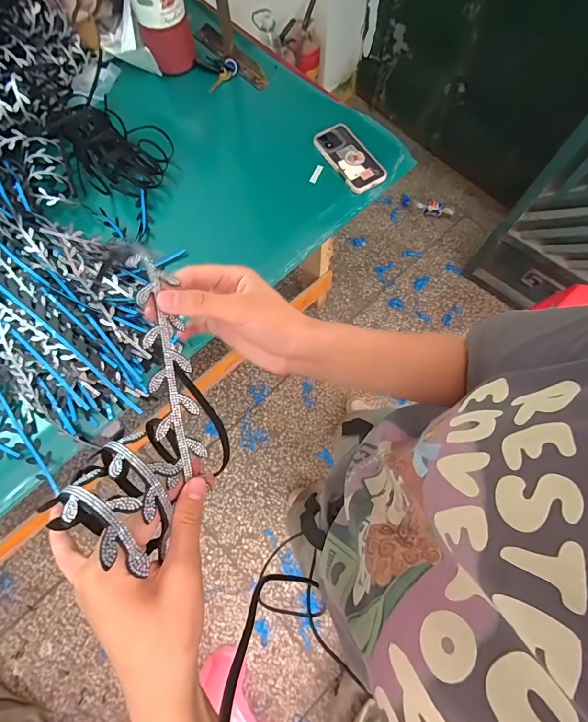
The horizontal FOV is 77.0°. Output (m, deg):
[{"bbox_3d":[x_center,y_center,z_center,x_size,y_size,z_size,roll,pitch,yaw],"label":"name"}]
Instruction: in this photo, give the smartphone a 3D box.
[{"bbox_3d":[0.115,-0.415,0.755,0.081,0.017,0.160,-34,76,-10],"label":"smartphone"}]

